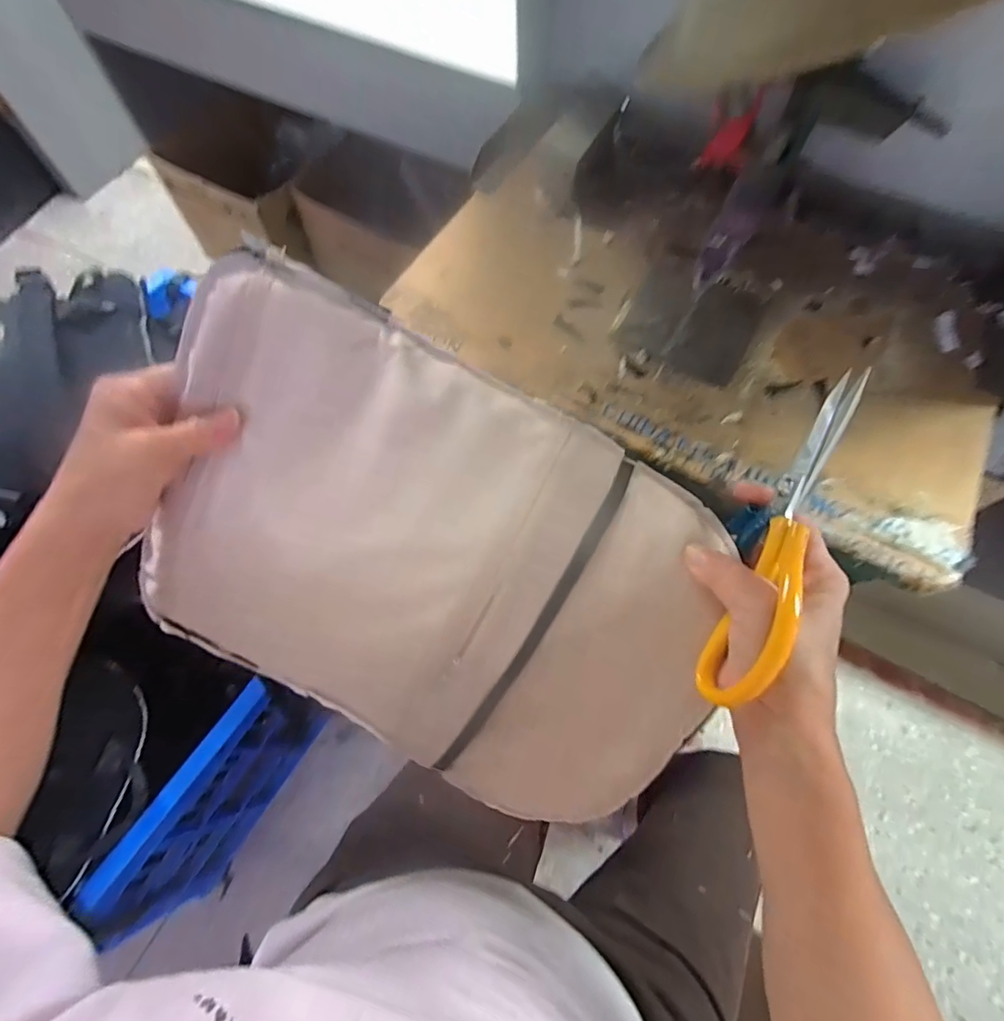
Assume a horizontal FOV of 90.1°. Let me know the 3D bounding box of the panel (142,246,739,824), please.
[{"bbox_3d":[-0.048,0.050,0.323,0.366,0.043,0.272,30,110,1],"label":"panel"}]

